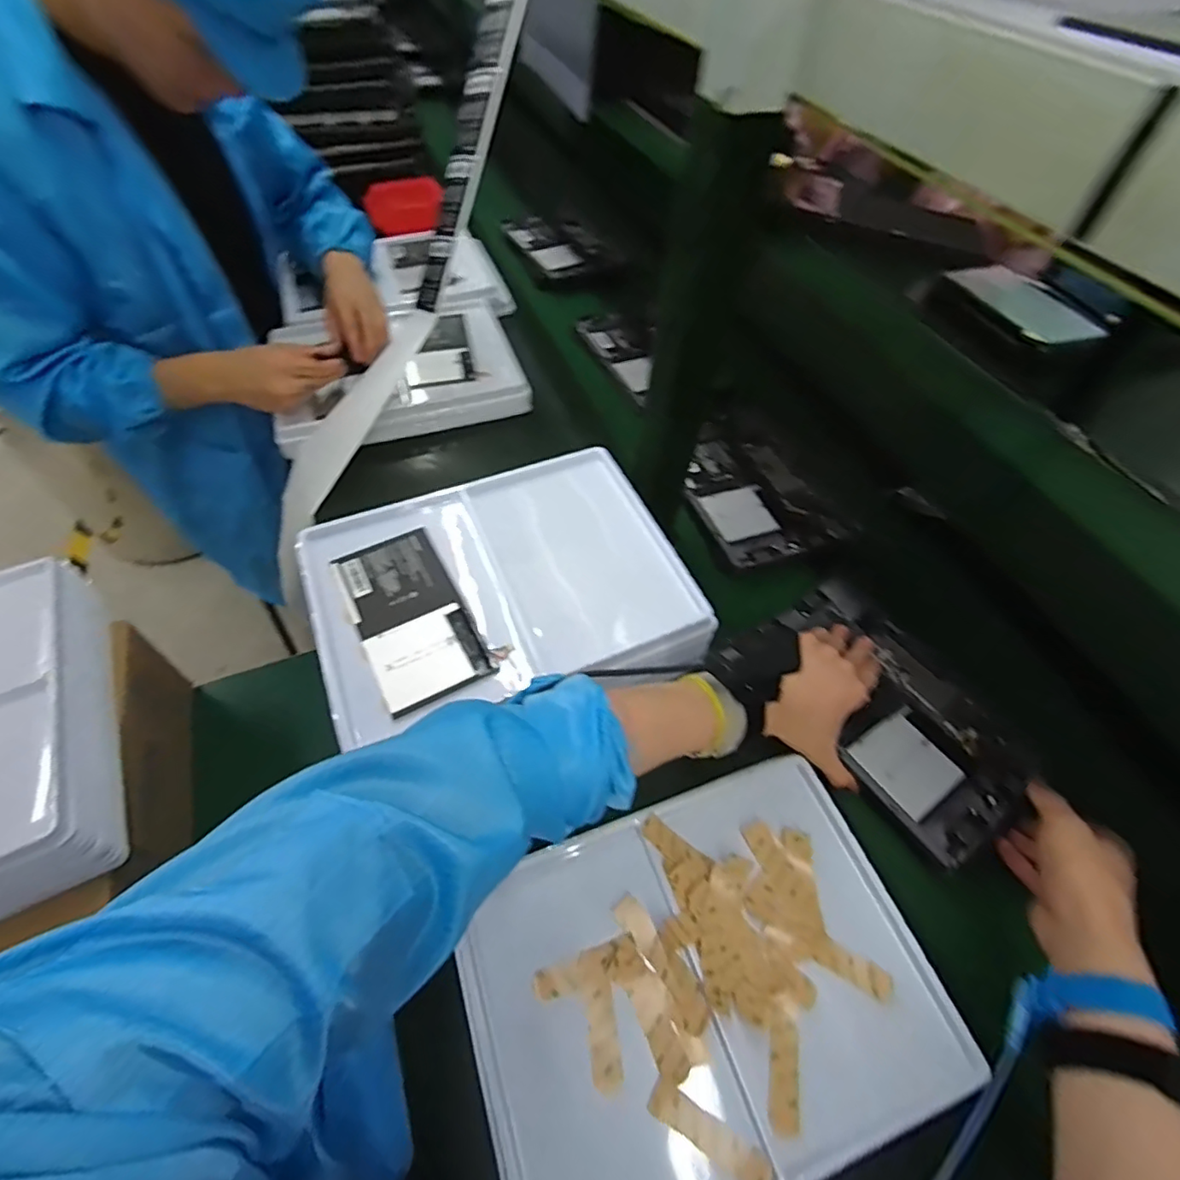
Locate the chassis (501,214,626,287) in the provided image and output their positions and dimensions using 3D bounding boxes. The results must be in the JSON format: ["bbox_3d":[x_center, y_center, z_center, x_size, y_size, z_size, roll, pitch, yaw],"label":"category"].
[{"bbox_3d":[-0.059,-0.656,1.093,0.174,0.016,0.265,-16,56,-15],"label":"chassis"}]

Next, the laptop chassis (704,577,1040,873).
[{"bbox_3d":[0.279,0.109,0.554,0.175,0.017,0.263,-34,62,-25],"label":"laptop chassis"}]

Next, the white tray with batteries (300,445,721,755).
[{"bbox_3d":[-0.079,-0.001,0.535,0.329,0.046,0.247,-18,56,-16],"label":"white tray with batteries"}]

